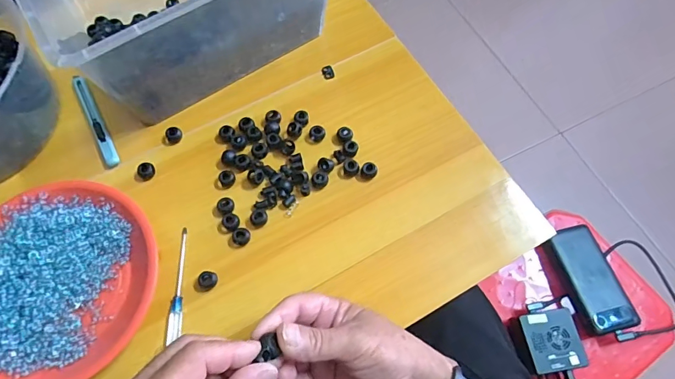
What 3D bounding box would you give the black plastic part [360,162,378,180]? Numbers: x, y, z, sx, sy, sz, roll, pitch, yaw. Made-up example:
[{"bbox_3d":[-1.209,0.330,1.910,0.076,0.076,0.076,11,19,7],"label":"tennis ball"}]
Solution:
[{"bbox_3d":[0.034,-0.021,0.450,0.018,0.015,0.015,-1,66,0],"label":"black plastic part"}]

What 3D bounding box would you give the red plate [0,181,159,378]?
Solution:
[{"bbox_3d":[-0.273,0.085,0.402,0.193,0.032,0.194,0,66,1],"label":"red plate"}]

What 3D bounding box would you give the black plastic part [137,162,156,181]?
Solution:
[{"bbox_3d":[-0.209,-0.020,0.456,0.017,0.012,0.018,0,66,1],"label":"black plastic part"}]

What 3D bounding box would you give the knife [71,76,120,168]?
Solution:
[{"bbox_3d":[-0.279,-0.080,0.481,0.015,0.012,0.132,-28,69,-11],"label":"knife"}]

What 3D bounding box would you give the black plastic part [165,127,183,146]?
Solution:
[{"bbox_3d":[-0.186,-0.062,0.473,0.019,0.012,0.017,-39,71,-15],"label":"black plastic part"}]

